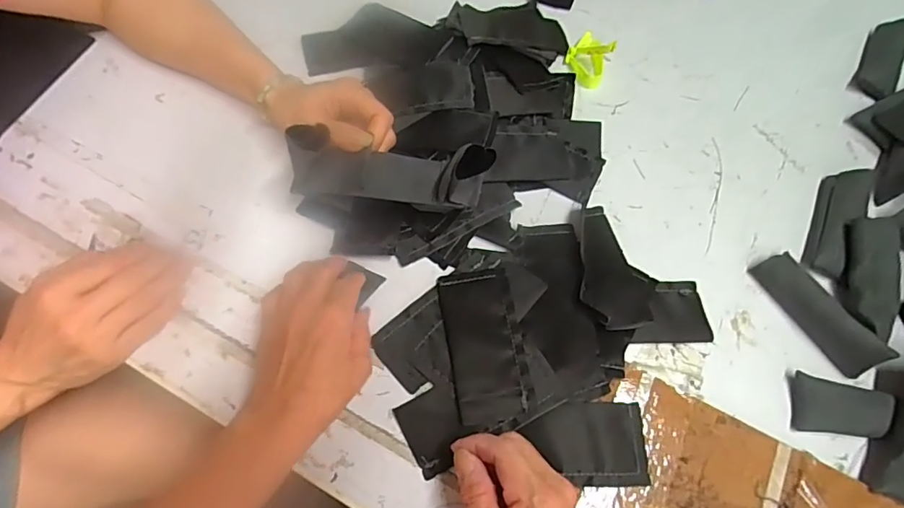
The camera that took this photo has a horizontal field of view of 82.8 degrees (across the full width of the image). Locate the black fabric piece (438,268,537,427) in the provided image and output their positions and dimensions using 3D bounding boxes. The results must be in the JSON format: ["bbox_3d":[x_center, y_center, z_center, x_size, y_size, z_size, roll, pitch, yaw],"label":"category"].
[{"bbox_3d":[0.025,0.066,0.388,0.055,0.006,0.117,-7,64,-6],"label":"black fabric piece"}]

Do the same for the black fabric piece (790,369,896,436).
[{"bbox_3d":[0.290,0.114,0.377,0.065,0.016,0.041,11,63,3],"label":"black fabric piece"}]

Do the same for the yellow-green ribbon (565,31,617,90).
[{"bbox_3d":[0.138,-0.201,0.513,0.041,0.036,0.054,20,64,7],"label":"yellow-green ribbon"}]

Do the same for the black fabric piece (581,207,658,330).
[{"bbox_3d":[0.135,0.008,0.419,0.065,0.019,0.115,6,63,0],"label":"black fabric piece"}]

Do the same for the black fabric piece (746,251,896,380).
[{"bbox_3d":[0.290,0.043,0.403,0.032,0.038,0.104,-23,67,-14],"label":"black fabric piece"}]

